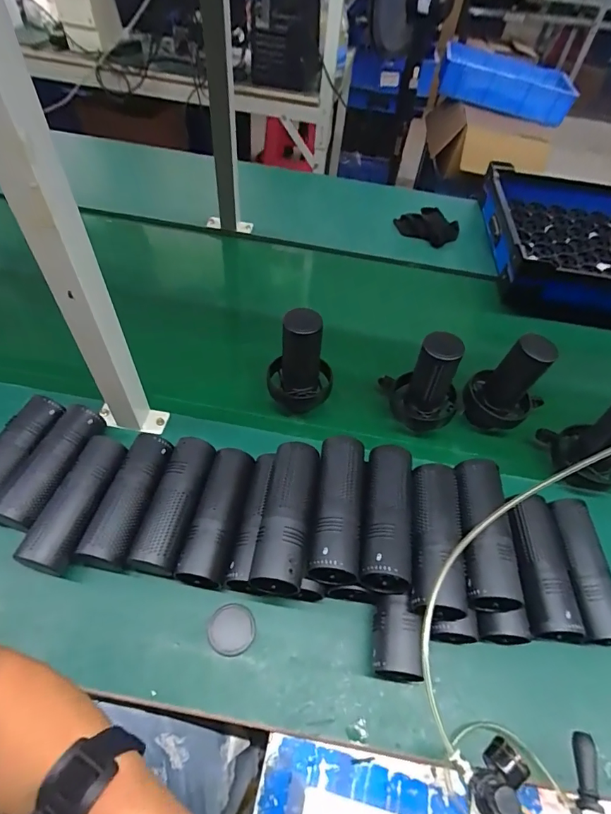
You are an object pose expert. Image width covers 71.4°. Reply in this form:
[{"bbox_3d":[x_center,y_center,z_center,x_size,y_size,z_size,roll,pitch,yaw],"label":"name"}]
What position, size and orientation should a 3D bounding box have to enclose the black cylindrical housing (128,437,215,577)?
[{"bbox_3d":[-0.159,0.121,0.527,0.052,0.053,0.162,11,53,2],"label":"black cylindrical housing"}]

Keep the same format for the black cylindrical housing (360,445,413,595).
[{"bbox_3d":[0.092,0.120,0.487,0.057,0.046,0.159,8,53,0],"label":"black cylindrical housing"}]

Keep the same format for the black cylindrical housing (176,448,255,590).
[{"bbox_3d":[-0.105,0.134,0.526,0.057,0.054,0.163,10,53,1],"label":"black cylindrical housing"}]

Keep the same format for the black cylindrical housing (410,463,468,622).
[{"bbox_3d":[0.144,0.143,0.476,0.057,0.046,0.165,7,53,0],"label":"black cylindrical housing"}]

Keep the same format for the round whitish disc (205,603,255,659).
[{"bbox_3d":[-0.083,0.248,0.475,0.051,0.004,0.051,3,54,-4],"label":"round whitish disc"}]

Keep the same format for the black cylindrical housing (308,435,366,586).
[{"bbox_3d":[0.037,0.110,0.490,0.055,0.047,0.167,8,53,1],"label":"black cylindrical housing"}]

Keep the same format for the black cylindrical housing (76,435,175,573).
[{"bbox_3d":[-0.215,0.116,0.531,0.062,0.052,0.162,12,53,3],"label":"black cylindrical housing"}]

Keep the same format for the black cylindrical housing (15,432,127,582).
[{"bbox_3d":[-0.274,0.117,0.522,0.056,0.046,0.169,15,54,5],"label":"black cylindrical housing"}]

